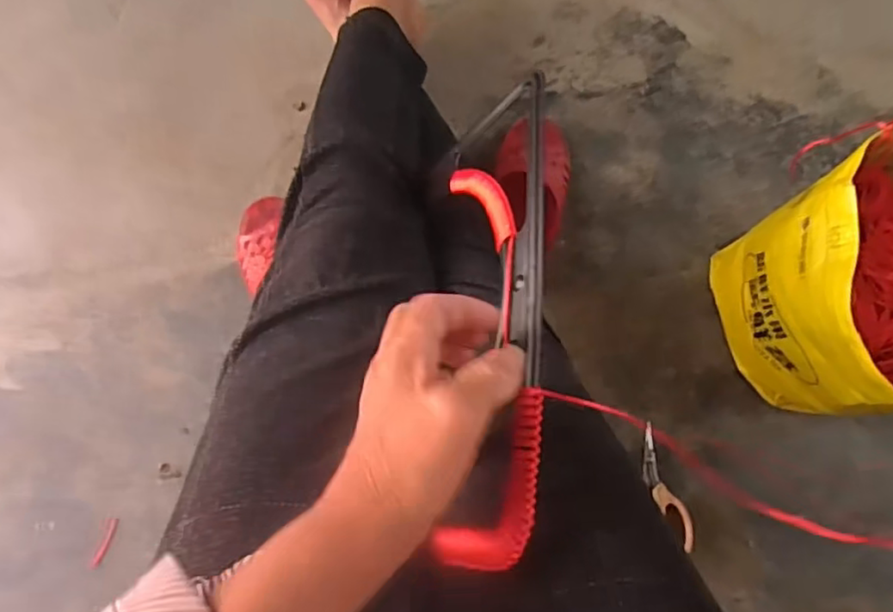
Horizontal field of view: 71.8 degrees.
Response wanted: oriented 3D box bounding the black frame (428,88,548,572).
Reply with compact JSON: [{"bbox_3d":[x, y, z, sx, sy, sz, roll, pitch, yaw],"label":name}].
[{"bbox_3d":[0.029,-0.006,0.395,0.058,0.094,0.319,2,64,2],"label":"black frame"}]

